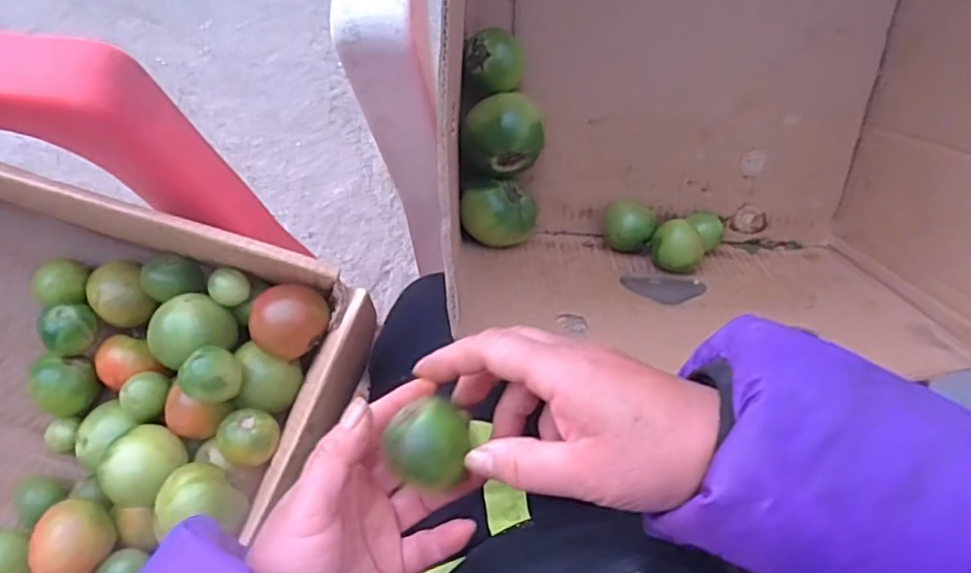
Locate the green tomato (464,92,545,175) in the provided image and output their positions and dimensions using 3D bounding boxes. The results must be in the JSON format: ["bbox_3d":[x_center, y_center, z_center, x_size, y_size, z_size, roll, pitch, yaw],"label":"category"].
[{"bbox_3d":[0.014,-0.117,0.508,0.056,0.044,0.050,-32,78,-6],"label":"green tomato"}]

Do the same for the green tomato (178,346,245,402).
[{"bbox_3d":[-0.184,0.061,0.444,0.031,0.042,0.037,16,77,5],"label":"green tomato"}]

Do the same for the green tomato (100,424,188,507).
[{"bbox_3d":[-0.236,0.124,0.447,0.059,0.042,0.054,0,76,1],"label":"green tomato"}]

